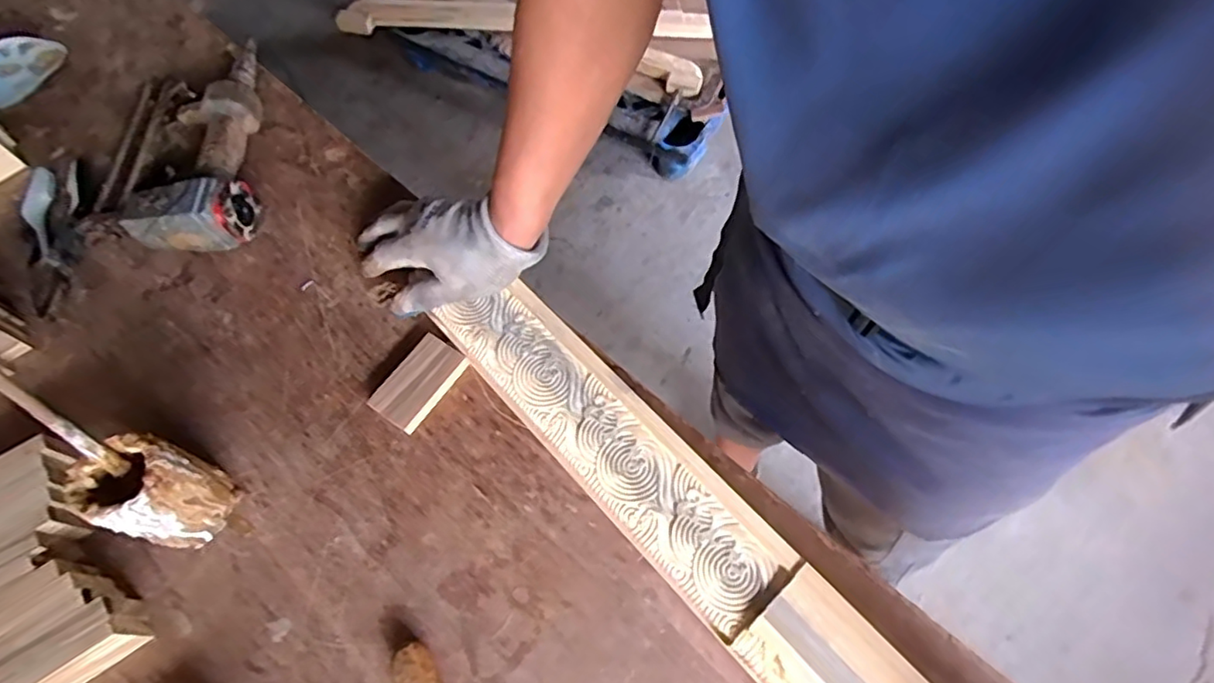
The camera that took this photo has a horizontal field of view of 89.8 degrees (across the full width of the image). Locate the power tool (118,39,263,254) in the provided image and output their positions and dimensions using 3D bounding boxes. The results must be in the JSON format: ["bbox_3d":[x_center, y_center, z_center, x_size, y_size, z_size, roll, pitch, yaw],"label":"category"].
[{"bbox_3d":[-0.444,-0.214,0.653,0.136,0.062,0.283,-11,62,-7],"label":"power tool"}]

